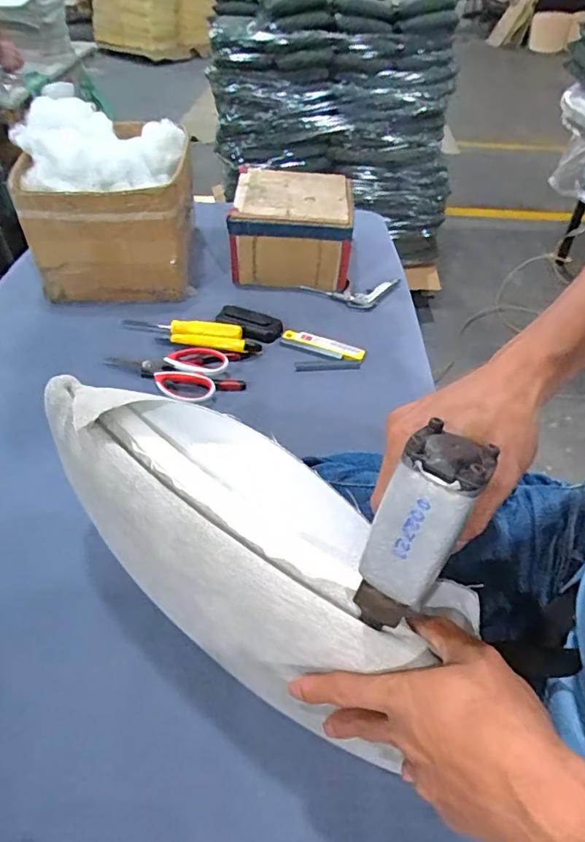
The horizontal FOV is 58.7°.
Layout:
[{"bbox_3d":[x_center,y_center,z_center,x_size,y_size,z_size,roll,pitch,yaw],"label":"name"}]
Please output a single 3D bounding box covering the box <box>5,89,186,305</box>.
[{"bbox_3d":[-0.312,-0.372,0.888,0.268,0.244,0.236,-2,45,-4],"label":"box"}]

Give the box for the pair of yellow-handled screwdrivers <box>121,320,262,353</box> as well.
[{"bbox_3d":[-0.167,-0.139,0.829,0.232,0.028,0.055,12,45,10],"label":"pair of yellow-handled screwdrivers"}]

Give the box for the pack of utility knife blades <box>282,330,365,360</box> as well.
[{"bbox_3d":[0.049,-0.121,0.831,0.133,0.008,0.031,16,46,14],"label":"pack of utility knife blades"}]

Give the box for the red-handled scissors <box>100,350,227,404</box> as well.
[{"bbox_3d":[-0.189,-0.070,0.759,0.180,0.023,0.099,0,44,-2],"label":"red-handled scissors"}]

